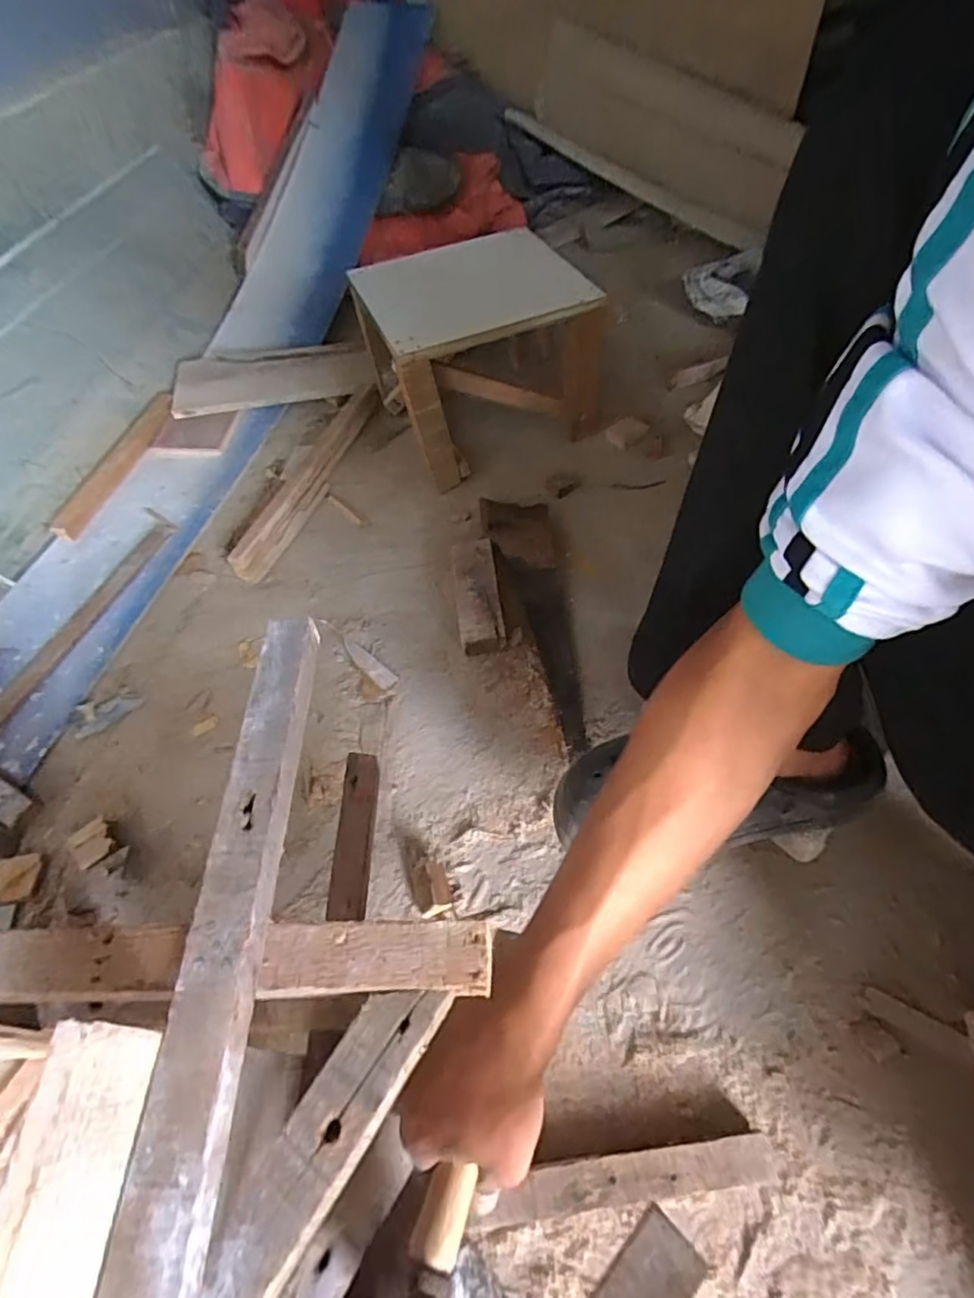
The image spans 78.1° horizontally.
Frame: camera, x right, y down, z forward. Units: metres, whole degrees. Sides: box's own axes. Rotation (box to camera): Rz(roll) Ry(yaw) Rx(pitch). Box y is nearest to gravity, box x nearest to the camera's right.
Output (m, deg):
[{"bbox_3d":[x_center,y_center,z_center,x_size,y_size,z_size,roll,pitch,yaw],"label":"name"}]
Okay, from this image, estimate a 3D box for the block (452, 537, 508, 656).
[{"bbox_3d":[-0.012,-0.069,0.764,0.054,0.031,0.167,-8,55,0],"label":"block"}]

